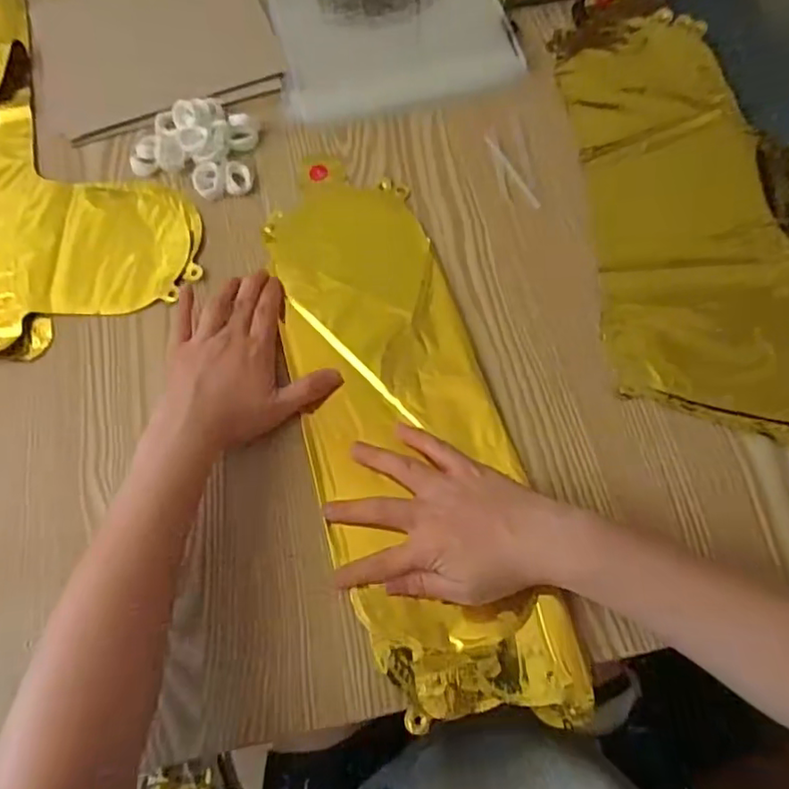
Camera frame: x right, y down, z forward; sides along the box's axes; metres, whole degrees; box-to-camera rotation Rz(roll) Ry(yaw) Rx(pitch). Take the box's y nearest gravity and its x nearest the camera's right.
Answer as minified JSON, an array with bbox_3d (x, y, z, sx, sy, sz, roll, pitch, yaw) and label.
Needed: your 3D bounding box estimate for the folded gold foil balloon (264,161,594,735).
[{"bbox_3d":[0.003,0.010,0.431,0.133,0.012,0.423,-16,70,-4],"label":"folded gold foil balloon"}]

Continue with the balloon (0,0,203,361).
[{"bbox_3d":[-0.330,-0.222,0.510,0.236,0.009,0.400,-22,72,-6],"label":"balloon"}]

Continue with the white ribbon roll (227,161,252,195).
[{"bbox_3d":[-0.128,-0.178,0.491,0.019,0.010,0.029,-9,71,-1],"label":"white ribbon roll"}]

